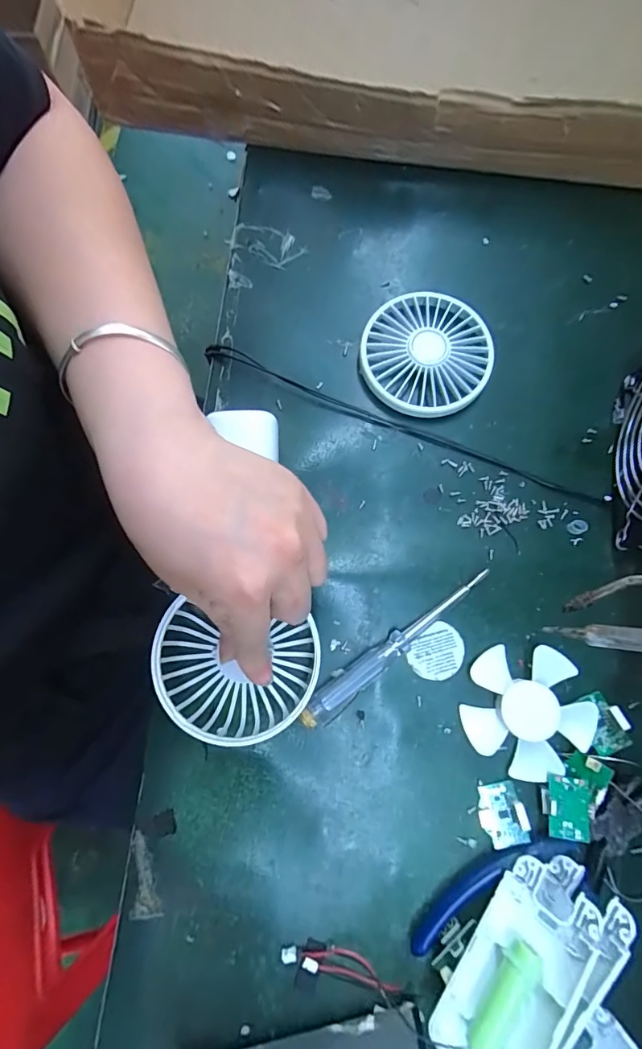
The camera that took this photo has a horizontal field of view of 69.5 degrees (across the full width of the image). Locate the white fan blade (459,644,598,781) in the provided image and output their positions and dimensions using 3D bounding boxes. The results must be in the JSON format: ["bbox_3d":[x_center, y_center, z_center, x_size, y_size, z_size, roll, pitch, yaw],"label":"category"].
[{"bbox_3d":[0.116,0.106,0.264,0.069,0.014,0.068,0,78,0],"label":"white fan blade"}]

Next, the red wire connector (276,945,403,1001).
[{"bbox_3d":[0.010,0.232,0.243,0.063,0.007,0.015,12,79,3],"label":"red wire connector"}]

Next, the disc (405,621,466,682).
[{"bbox_3d":[0.070,0.078,0.278,0.035,0.004,0.029,-39,81,-7],"label":"disc"}]

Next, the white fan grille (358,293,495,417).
[{"bbox_3d":[0.071,-0.114,0.311,0.084,0.017,0.082,0,78,0],"label":"white fan grille"}]

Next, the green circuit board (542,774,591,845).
[{"bbox_3d":[0.132,0.152,0.247,0.021,0.007,0.030,14,79,3],"label":"green circuit board"}]

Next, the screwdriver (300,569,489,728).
[{"bbox_3d":[0.045,0.071,0.273,0.135,0.013,0.014,-36,80,-7],"label":"screwdriver"}]

